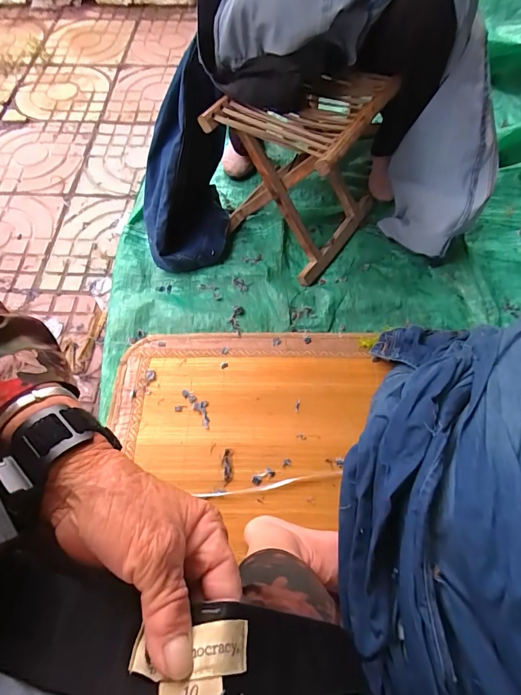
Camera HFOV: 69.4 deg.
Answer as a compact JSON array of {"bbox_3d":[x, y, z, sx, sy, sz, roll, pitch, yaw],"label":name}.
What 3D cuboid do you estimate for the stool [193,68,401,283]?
[{"bbox_3d":[0.089,-0.370,0.778,0.246,0.301,0.294,33,68,15],"label":"stool"}]

